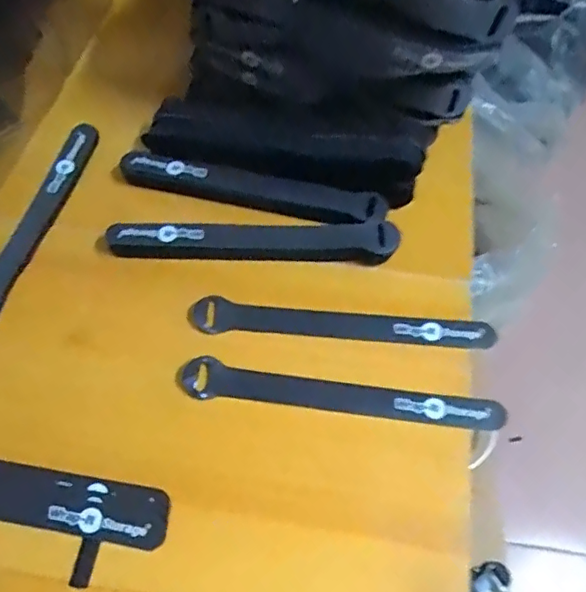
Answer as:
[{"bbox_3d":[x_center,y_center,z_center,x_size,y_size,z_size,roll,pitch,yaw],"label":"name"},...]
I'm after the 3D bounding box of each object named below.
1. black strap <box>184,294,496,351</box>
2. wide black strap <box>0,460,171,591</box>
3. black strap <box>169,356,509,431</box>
[{"bbox_3d":[0.034,0.021,0.381,0.200,0.004,0.023,4,73,1],"label":"black strap"},{"bbox_3d":[-0.176,0.123,0.326,0.204,0.008,0.054,10,62,4],"label":"wide black strap"},{"bbox_3d":[0.030,0.066,0.358,0.203,0.005,0.026,8,68,3],"label":"black strap"}]

